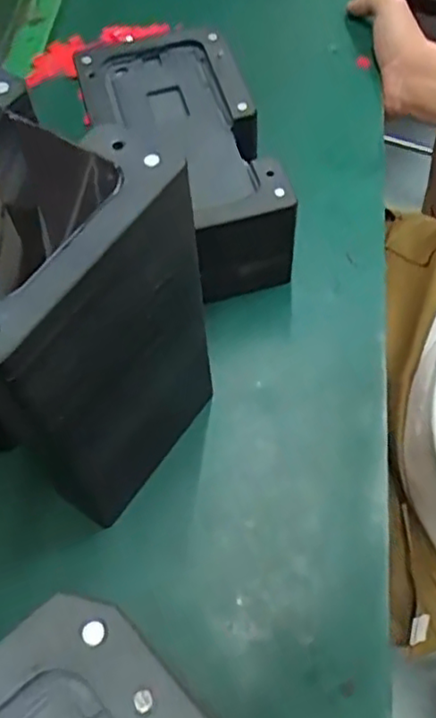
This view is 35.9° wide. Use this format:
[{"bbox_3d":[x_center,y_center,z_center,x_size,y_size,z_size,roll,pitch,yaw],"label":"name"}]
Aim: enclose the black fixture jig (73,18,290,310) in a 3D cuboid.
[{"bbox_3d":[-0.025,-0.139,0.487,0.114,0.088,0.195,-14,61,-6],"label":"black fixture jig"}]

